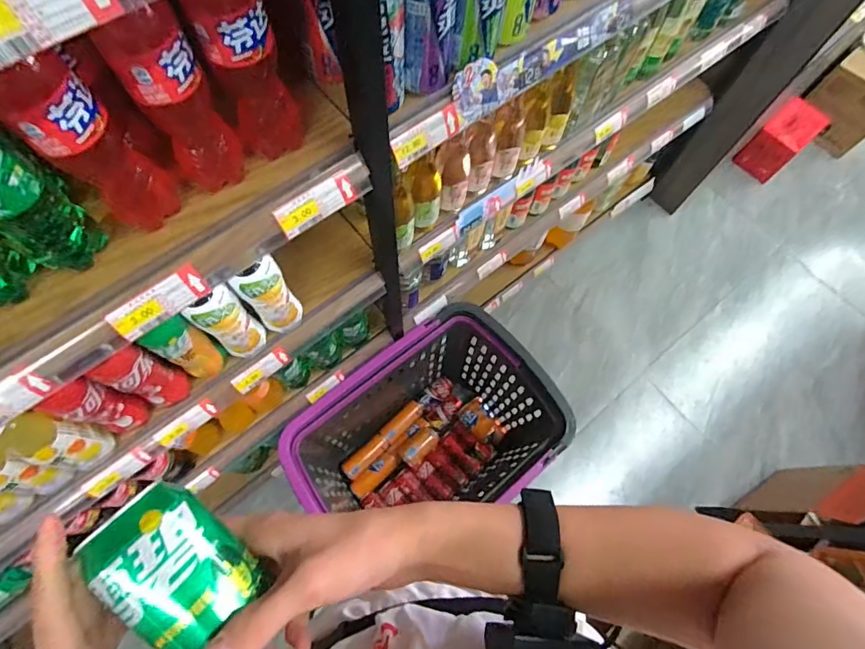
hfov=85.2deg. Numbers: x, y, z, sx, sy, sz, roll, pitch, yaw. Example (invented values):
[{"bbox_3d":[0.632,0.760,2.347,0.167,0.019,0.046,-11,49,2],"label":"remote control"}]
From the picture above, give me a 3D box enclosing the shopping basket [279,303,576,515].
[{"bbox_3d":[-0.002,0.293,1.217,0.568,0.401,0.427,-39,75,-12],"label":"shopping basket"}]

